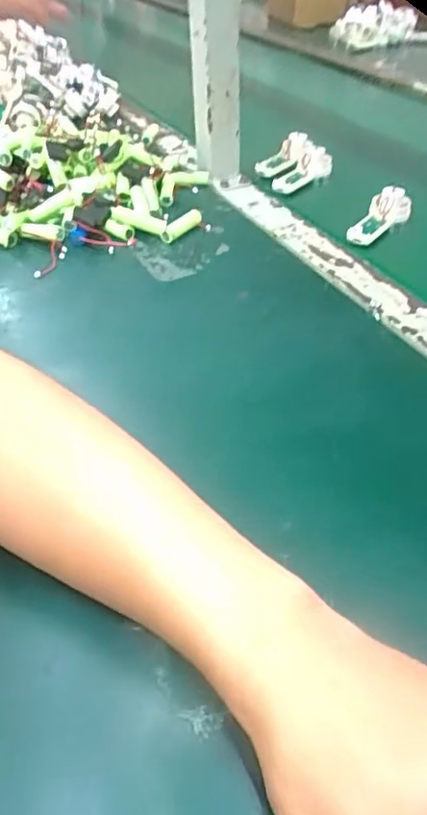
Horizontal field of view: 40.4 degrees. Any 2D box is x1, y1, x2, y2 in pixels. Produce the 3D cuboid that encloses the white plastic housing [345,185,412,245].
[{"bbox_3d":[0.165,-0.195,0.572,0.029,0.027,0.095,33,54,31],"label":"white plastic housing"}]

